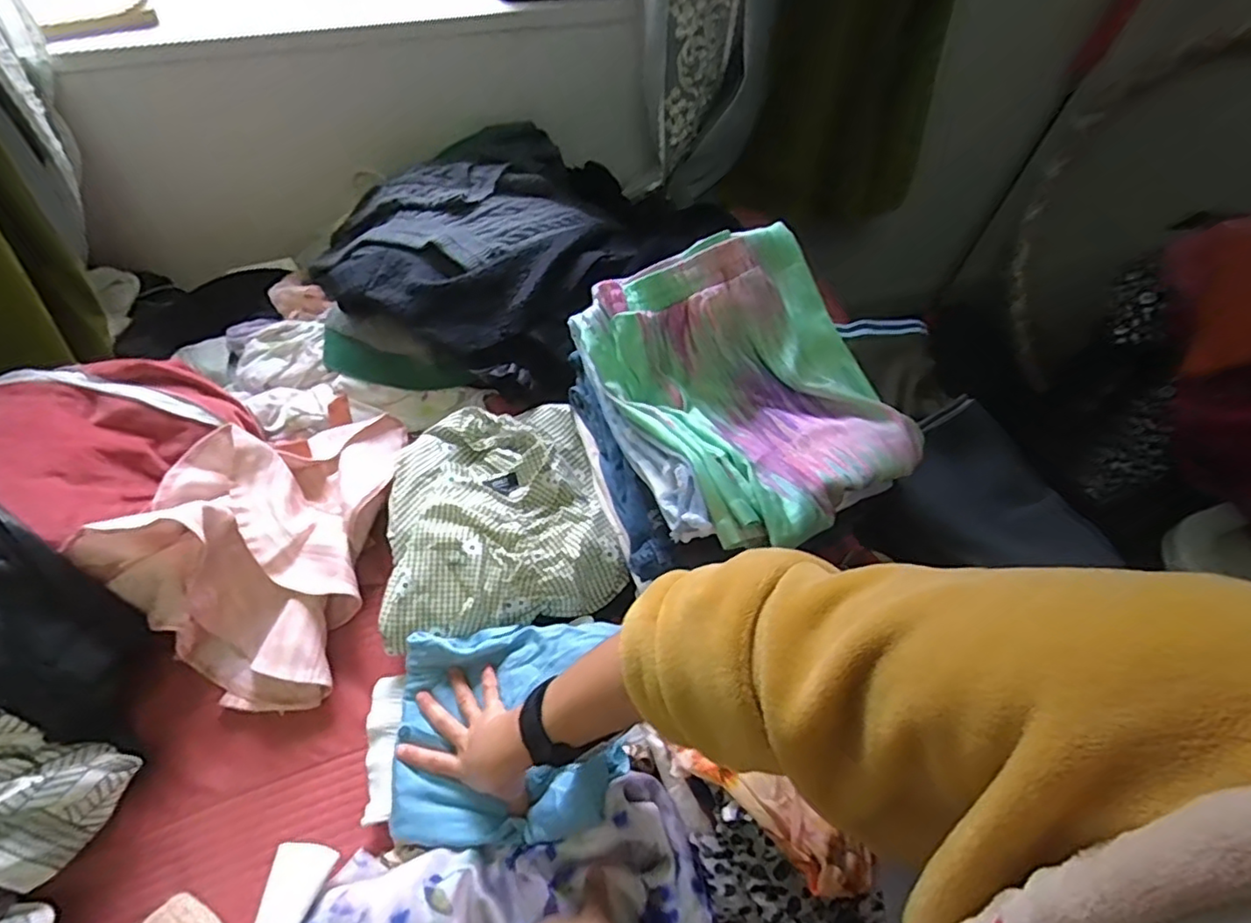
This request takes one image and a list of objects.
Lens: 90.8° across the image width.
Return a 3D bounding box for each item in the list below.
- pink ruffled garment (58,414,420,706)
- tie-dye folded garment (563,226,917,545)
[{"bbox_3d":[-0.403,0.063,0.717,0.234,0.167,0.367,12,55,8],"label":"pink ruffled garment"},{"bbox_3d":[0.132,-0.084,0.628,0.271,0.104,0.311,-25,59,-17],"label":"tie-dye folded garment"}]

